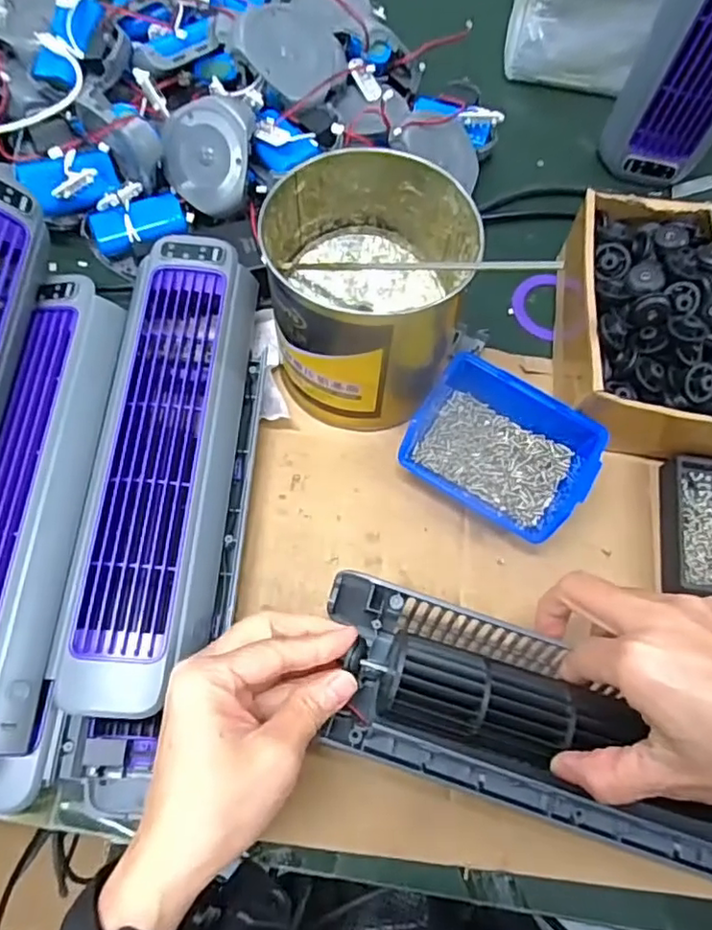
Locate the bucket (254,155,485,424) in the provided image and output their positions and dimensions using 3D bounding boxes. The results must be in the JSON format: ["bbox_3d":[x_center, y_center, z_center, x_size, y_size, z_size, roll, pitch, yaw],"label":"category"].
[{"bbox_3d":[0.004,-0.106,0.393,0.122,0.119,0.125,1,69,-3],"label":"bucket"}]

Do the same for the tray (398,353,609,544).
[{"bbox_3d":[0.095,-0.010,0.403,0.114,0.048,0.090,33,71,10],"label":"tray"}]

